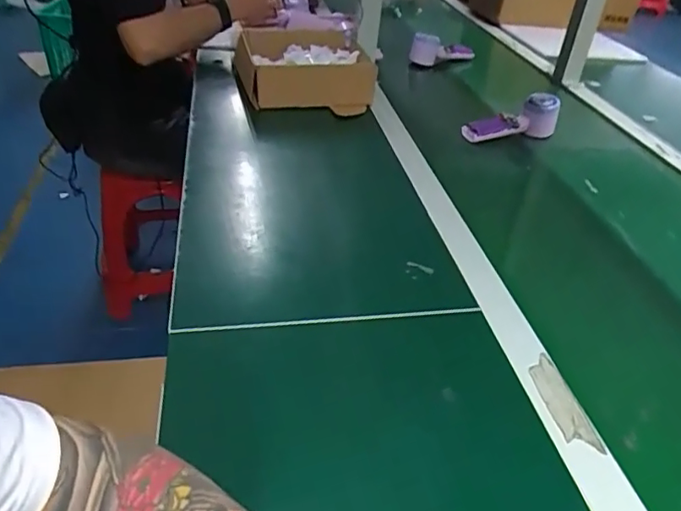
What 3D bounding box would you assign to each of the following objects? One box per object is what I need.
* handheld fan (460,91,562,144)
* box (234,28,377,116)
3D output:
[{"bbox_3d":[0.282,-0.222,0.881,0.157,0.061,0.043,-6,37,-15],"label":"handheld fan"},{"bbox_3d":[-0.064,-0.326,0.978,0.232,0.085,0.242,-8,37,-18],"label":"box"}]

